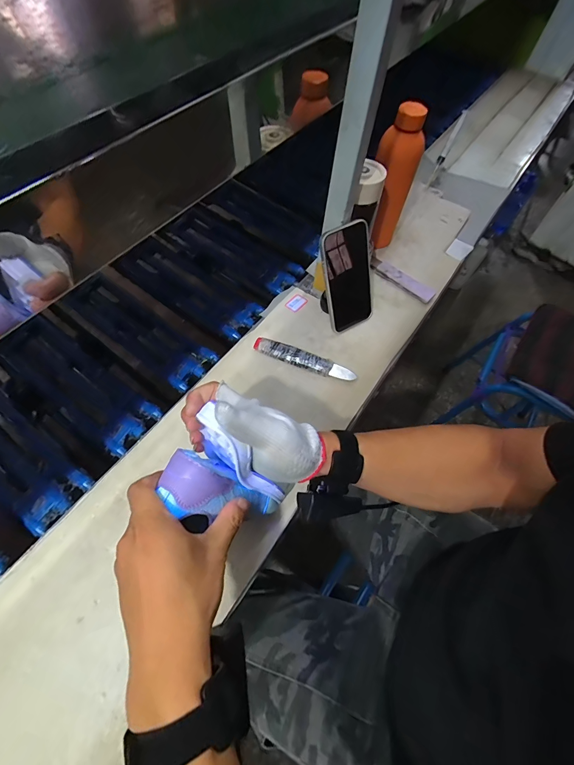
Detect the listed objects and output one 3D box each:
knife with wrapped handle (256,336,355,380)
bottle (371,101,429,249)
[{"bbox_3d":[0.027,-0.038,0.530,0.163,0.020,0.030,22,64,8],"label":"knife with wrapped handle"},{"bbox_3d":[0.178,-0.343,0.583,0.064,0.222,0.070,2,63,-3],"label":"bottle"}]

